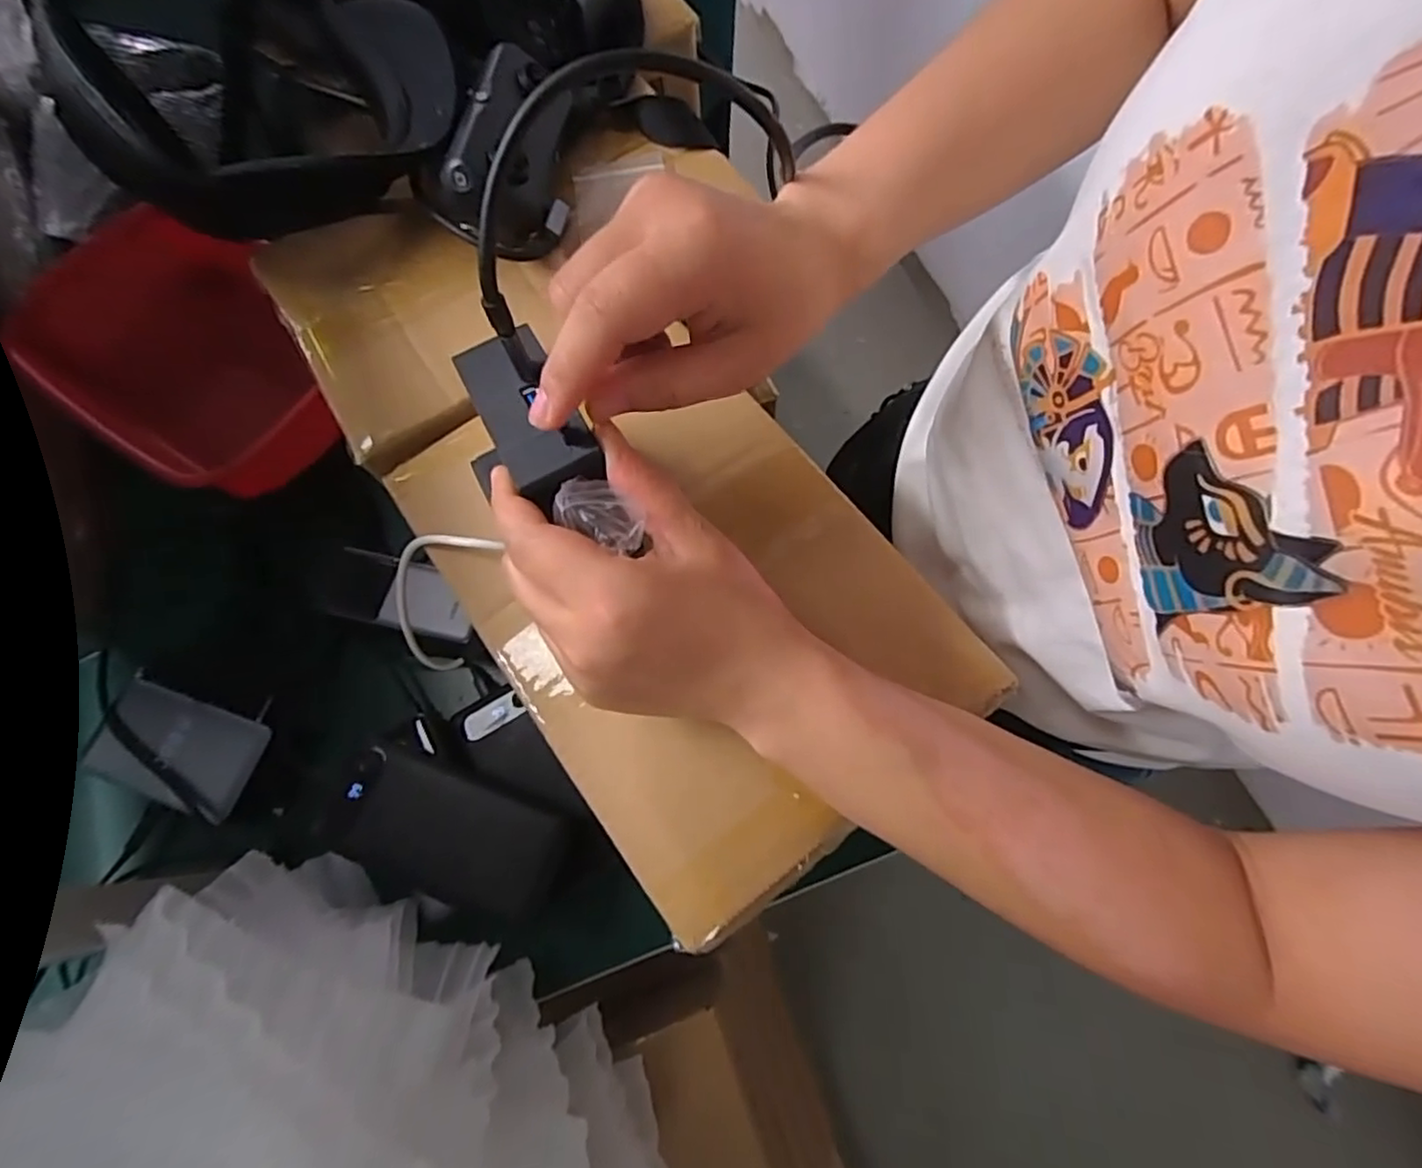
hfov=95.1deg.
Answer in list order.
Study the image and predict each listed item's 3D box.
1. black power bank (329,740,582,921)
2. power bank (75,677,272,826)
[{"bbox_3d":[-0.164,0.159,0.414,0.149,0.026,0.074,18,76,7],"label":"black power bank"},{"bbox_3d":[-0.385,0.118,0.468,0.123,0.020,0.067,17,75,6],"label":"power bank"}]

